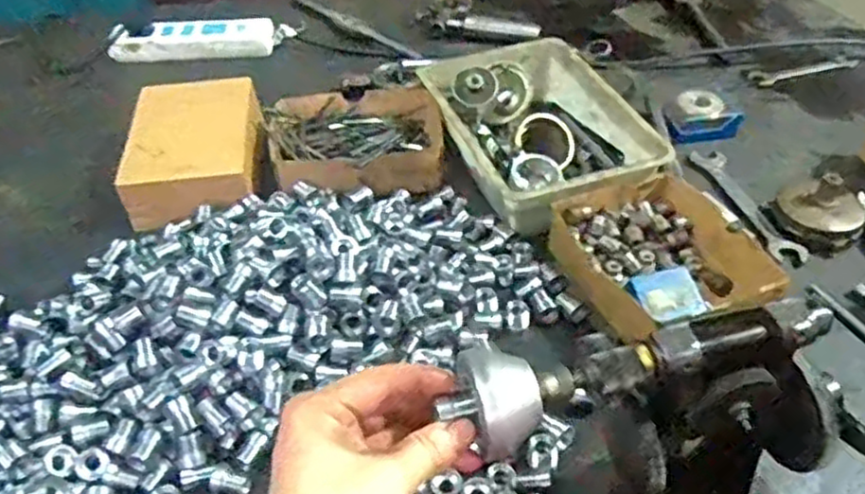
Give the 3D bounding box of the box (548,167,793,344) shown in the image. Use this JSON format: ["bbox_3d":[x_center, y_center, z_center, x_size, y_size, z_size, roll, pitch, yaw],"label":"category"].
[{"bbox_3d":[0.200,0.013,0.621,0.154,0.049,0.171,-17,44,-17],"label":"box"}]

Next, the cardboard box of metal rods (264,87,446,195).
[{"bbox_3d":[-0.077,-0.114,0.759,0.174,0.038,0.143,-4,42,-3],"label":"cardboard box of metal rods"}]

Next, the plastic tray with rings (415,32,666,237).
[{"bbox_3d":[0.100,-0.118,0.746,0.169,0.070,0.251,-15,44,-16],"label":"plastic tray with rings"}]

